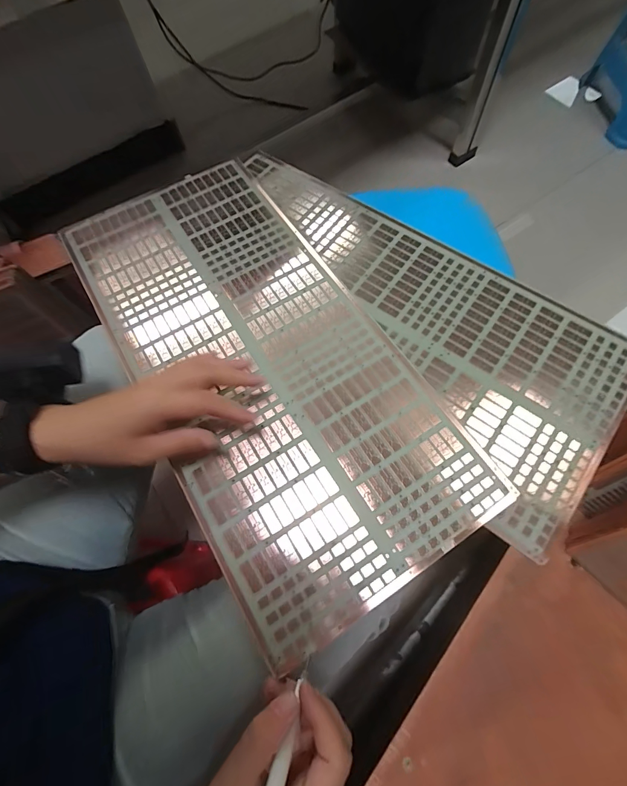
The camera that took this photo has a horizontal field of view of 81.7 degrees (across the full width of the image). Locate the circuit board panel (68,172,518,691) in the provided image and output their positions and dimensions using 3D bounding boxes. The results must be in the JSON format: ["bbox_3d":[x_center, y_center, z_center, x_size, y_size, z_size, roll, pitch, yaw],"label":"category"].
[{"bbox_3d":[-0.062,-0.047,0.374,0.237,0.010,0.501,-31,70,-11],"label":"circuit board panel"}]

